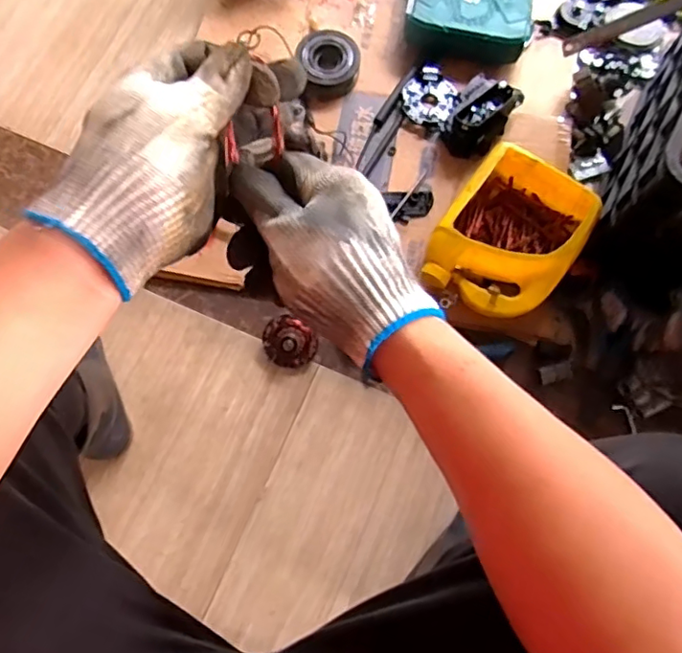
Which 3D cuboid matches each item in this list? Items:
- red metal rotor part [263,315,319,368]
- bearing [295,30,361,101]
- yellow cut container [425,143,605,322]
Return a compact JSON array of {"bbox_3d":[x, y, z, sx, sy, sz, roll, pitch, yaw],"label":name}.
[{"bbox_3d":[-0.073,0.024,0.787,0.077,0.054,0.064,25,76,7],"label":"red metal rotor part"},{"bbox_3d":[-0.020,-0.424,0.904,0.104,0.035,0.113,-16,75,-4],"label":"bearing"},{"bbox_3d":[0.231,-0.122,0.789,0.174,0.088,0.225,37,78,9],"label":"yellow cut container"}]

